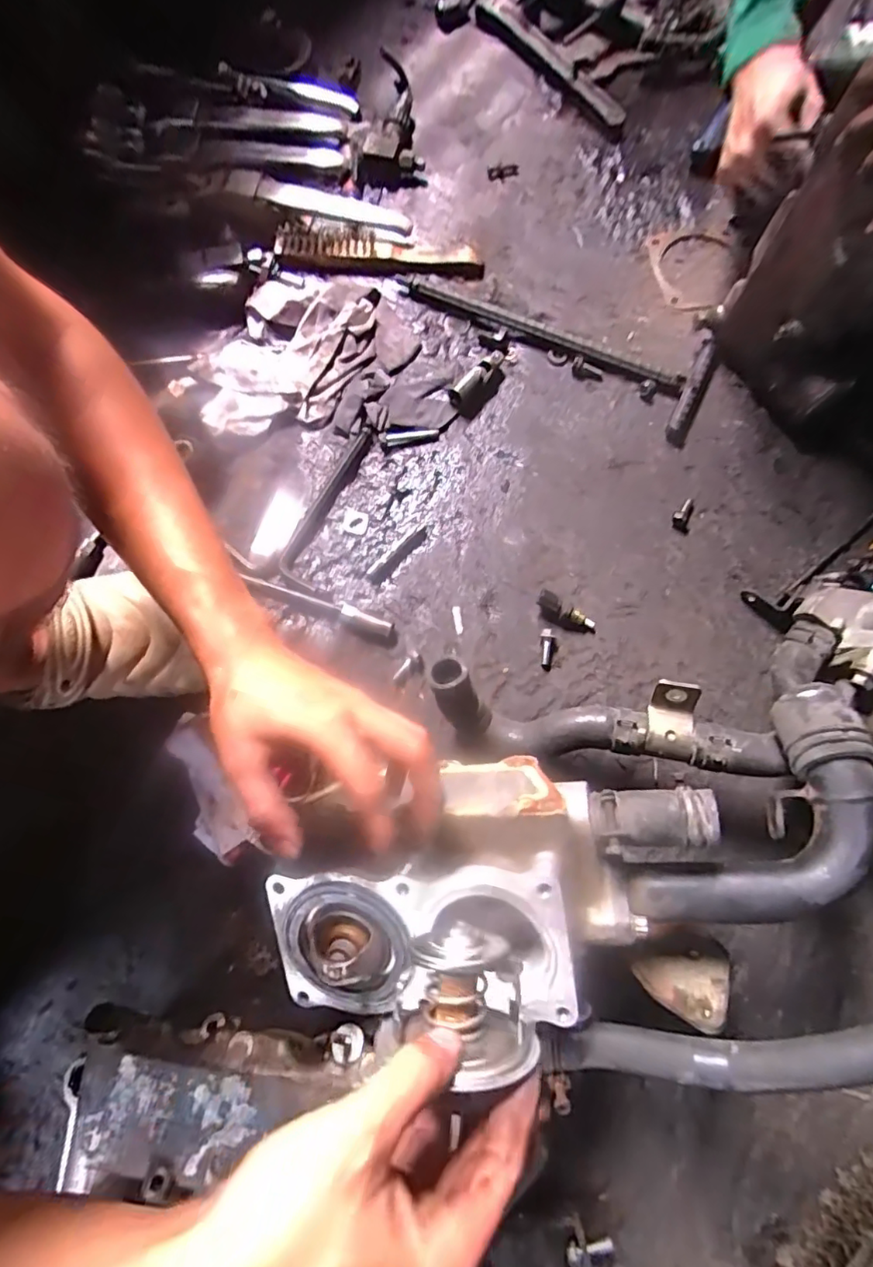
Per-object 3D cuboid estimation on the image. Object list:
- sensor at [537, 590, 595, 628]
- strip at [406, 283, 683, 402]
[{"bbox_3d":[0.121,-0.021,0.516,0.058,0.015,0.013,27,76,-13],"label":"sensor"},{"bbox_3d":[0.115,-0.321,0.596,0.308,0.016,0.024,25,76,6],"label":"strip"}]

